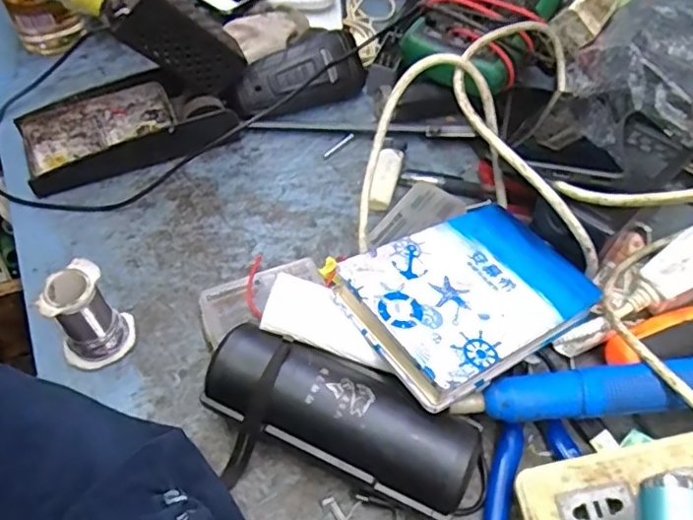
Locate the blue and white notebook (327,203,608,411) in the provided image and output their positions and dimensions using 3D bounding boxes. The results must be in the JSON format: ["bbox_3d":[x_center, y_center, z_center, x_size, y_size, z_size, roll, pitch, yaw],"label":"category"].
[{"bbox_3d":[0.073,0.021,0.364,0.143,0.024,0.098,-24,56,-34],"label":"blue and white notebook"}]

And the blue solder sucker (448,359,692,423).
[{"bbox_3d":[0.221,0.069,0.341,0.314,0.033,0.029,-4,56,-4],"label":"blue solder sucker"}]

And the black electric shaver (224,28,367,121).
[{"bbox_3d":[-0.042,-0.149,0.501,0.119,0.046,0.051,-33,62,-22],"label":"black electric shaver"}]

